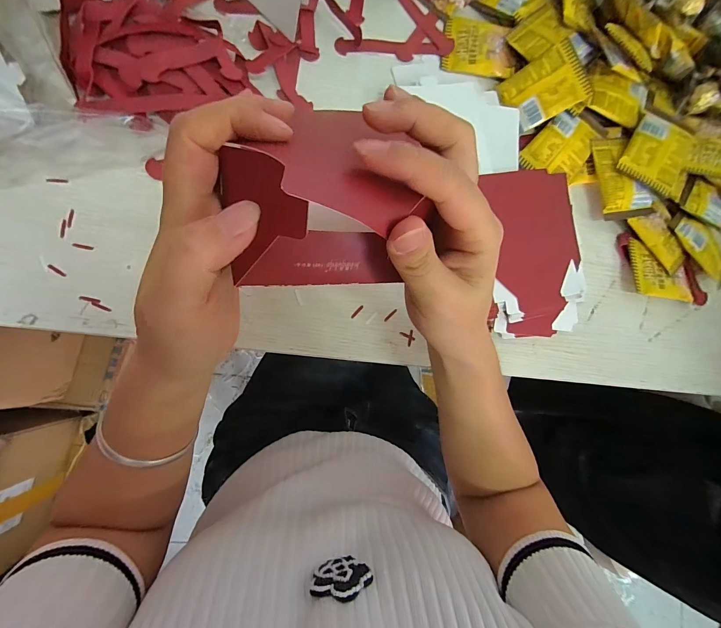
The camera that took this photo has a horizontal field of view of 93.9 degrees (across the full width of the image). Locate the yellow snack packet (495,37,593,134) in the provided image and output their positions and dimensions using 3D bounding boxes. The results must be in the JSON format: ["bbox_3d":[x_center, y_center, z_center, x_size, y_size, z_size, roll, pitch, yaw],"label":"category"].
[{"bbox_3d":[0.207,-0.253,0.380,0.081,0.019,0.065,-28,88,21],"label":"yellow snack packet"}]

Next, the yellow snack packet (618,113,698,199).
[{"bbox_3d":[0.337,-0.182,0.385,0.066,0.019,0.082,33,79,-5],"label":"yellow snack packet"}]

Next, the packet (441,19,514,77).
[{"bbox_3d":[0.140,-0.310,0.394,0.082,0.012,0.063,9,81,-9],"label":"packet"}]

